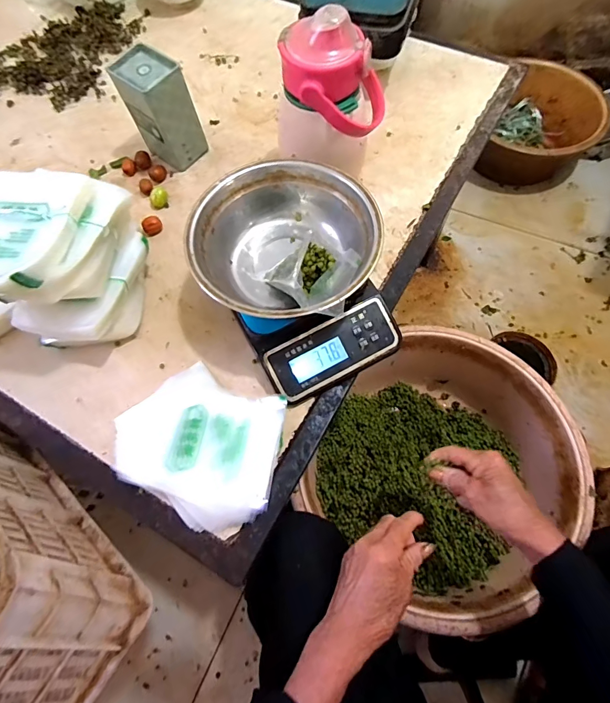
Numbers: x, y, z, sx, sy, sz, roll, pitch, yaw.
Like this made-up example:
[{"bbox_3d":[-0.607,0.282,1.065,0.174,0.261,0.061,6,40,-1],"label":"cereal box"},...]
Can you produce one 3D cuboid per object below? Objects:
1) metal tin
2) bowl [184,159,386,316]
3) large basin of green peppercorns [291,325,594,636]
[{"bbox_3d":[-0.192,-0.319,0.542,0.079,0.120,0.066,40,73,17],"label":"metal tin"},{"bbox_3d":[-0.021,-0.109,0.424,0.183,0.062,0.174,-1,67,2],"label":"bowl"},{"bbox_3d":[0.191,0.166,0.586,0.311,0.149,0.336,38,73,16],"label":"large basin of green peppercorns"}]

